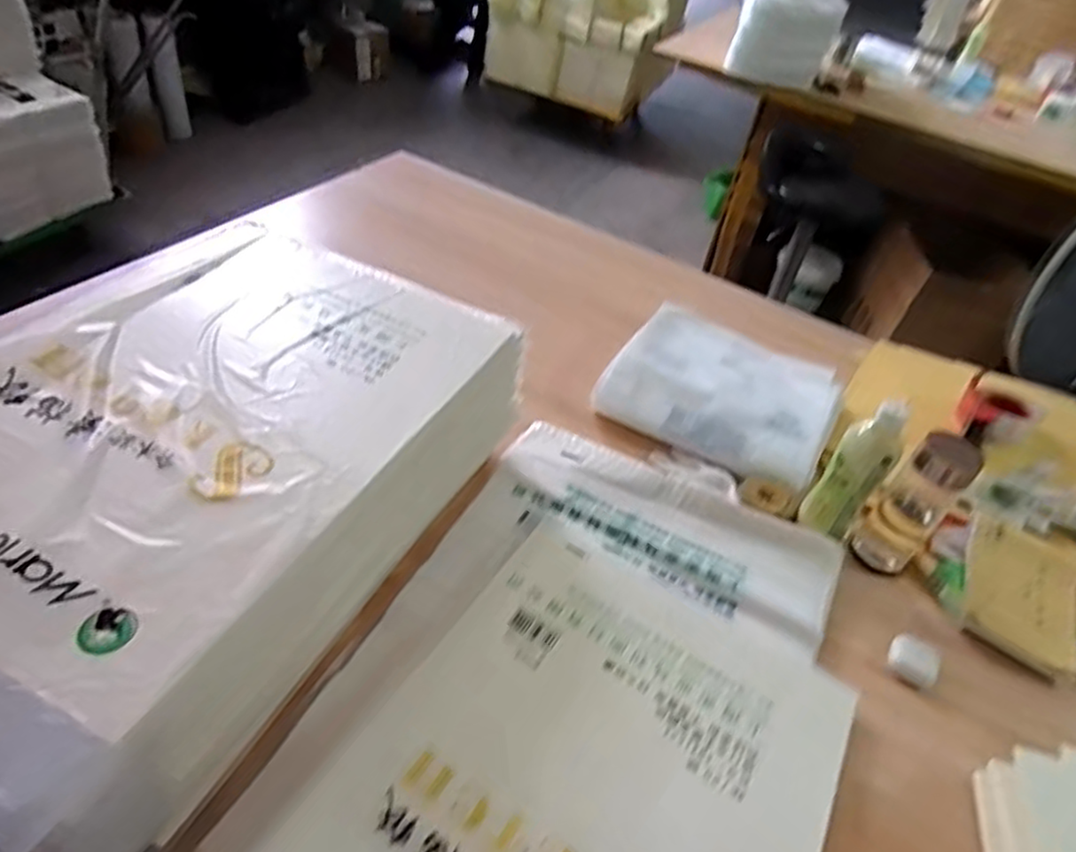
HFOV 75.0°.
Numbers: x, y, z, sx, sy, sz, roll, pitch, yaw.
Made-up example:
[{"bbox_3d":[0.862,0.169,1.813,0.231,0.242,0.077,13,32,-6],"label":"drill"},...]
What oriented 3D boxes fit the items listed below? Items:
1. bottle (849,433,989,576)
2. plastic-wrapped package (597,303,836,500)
[{"bbox_3d":[0.446,0.097,0.835,0.055,0.188,0.069,-27,54,-36],"label":"bottle"},{"bbox_3d":[0.278,-0.065,1.032,0.313,0.036,0.287,25,46,20],"label":"plastic-wrapped package"}]

